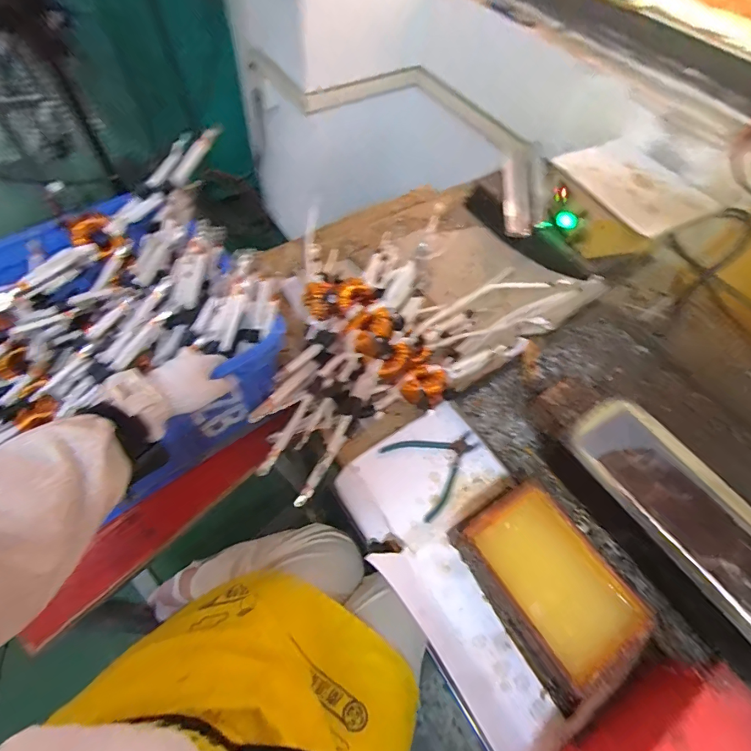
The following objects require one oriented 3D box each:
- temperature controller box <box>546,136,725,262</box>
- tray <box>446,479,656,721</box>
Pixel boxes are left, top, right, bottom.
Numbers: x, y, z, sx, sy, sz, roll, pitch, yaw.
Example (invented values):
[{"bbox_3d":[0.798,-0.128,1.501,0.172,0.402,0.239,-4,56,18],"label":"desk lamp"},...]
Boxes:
[{"bbox_3d":[0.479,-0.338,0.860,0.231,0.115,0.255,-22,61,-17],"label":"temperature controller box"},{"bbox_3d":[0.213,0.258,0.523,0.136,0.068,0.228,-27,63,-19],"label":"tray"}]

